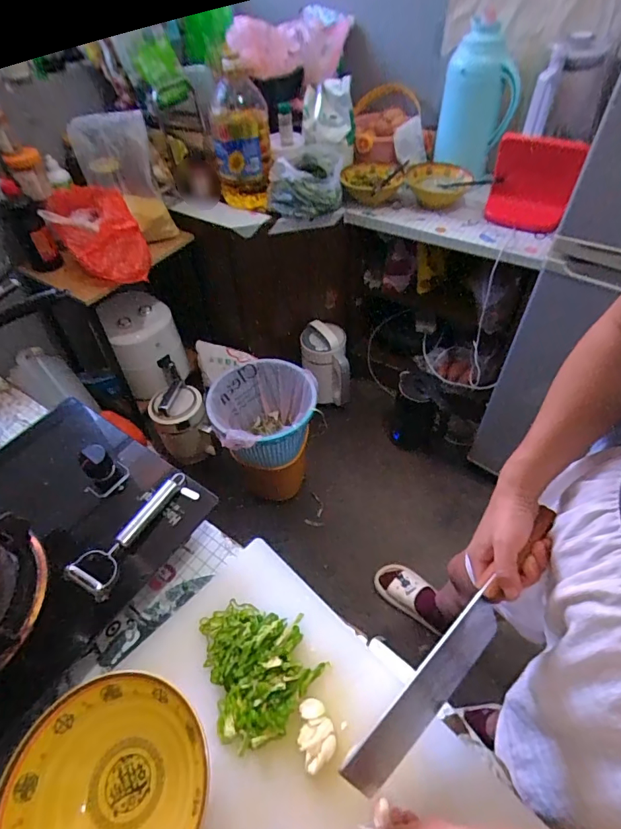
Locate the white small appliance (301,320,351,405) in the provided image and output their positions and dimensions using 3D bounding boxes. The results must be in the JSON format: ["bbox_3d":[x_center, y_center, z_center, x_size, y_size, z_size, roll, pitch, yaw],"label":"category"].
[{"bbox_3d":[0.058,-0.170,1.564,0.168,0.287,0.138,-1,49,3],"label":"white small appliance"}]

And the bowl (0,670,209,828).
[{"bbox_3d":[-0.189,0.362,0.416,0.184,0.075,0.180,-2,49,2],"label":"bowl"}]

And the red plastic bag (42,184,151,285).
[{"bbox_3d":[-0.548,-0.474,1.138,0.189,0.183,0.201,-24,52,-17],"label":"red plastic bag"}]

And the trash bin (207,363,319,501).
[{"bbox_3d":[-0.117,0.072,1.279,0.280,0.387,0.257,-2,49,2],"label":"trash bin"}]

